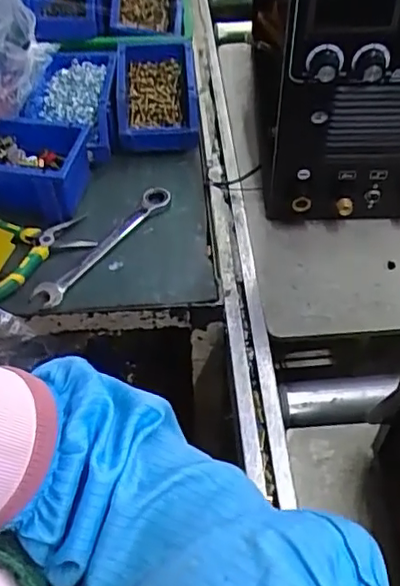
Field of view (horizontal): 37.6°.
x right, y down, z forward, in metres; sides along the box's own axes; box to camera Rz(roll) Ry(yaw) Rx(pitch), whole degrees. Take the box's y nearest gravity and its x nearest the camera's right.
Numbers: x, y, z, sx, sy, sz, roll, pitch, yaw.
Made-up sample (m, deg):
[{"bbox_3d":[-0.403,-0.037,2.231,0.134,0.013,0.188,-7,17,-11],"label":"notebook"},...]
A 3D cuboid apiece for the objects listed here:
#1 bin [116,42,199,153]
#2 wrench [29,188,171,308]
[{"bbox_3d":[-0.058,-0.266,0.782,0.104,0.060,0.166,-4,50,-1],"label":"bin"},{"bbox_3d":[-0.105,-0.054,0.660,0.032,0.013,0.207,28,56,23],"label":"wrench"}]

